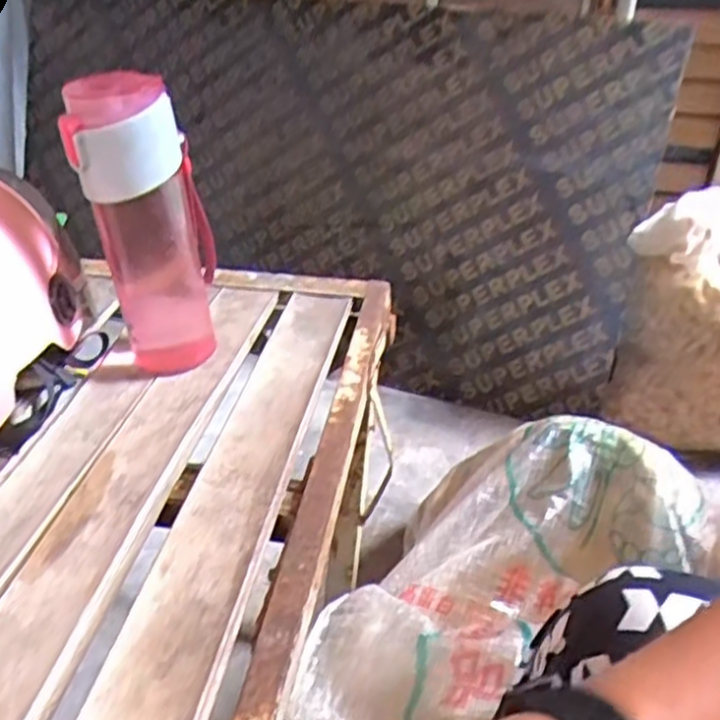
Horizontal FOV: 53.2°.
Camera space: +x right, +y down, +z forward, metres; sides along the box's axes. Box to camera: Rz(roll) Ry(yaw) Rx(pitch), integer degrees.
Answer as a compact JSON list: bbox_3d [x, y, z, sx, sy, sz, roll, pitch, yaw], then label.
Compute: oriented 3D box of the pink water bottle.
[{"bbox_3d":[-0.159,-0.096,0.550,0.082,0.220,0.064,-3,35,-5],"label":"pink water bottle"}]

